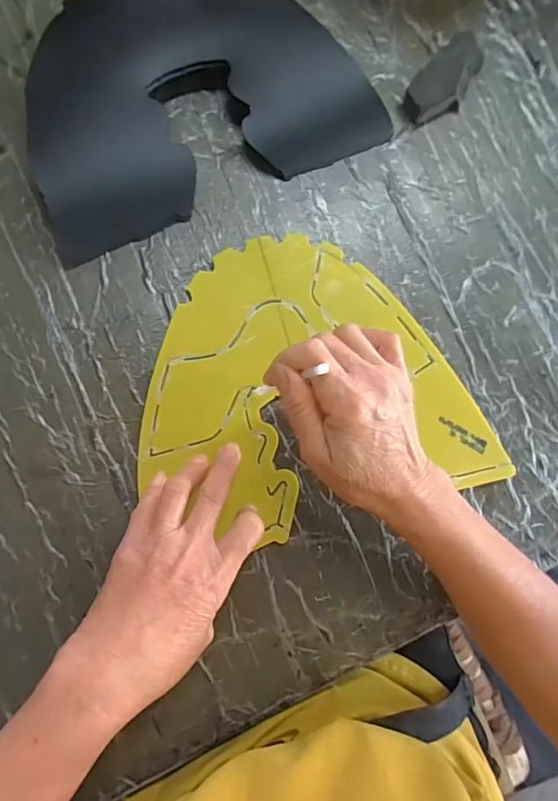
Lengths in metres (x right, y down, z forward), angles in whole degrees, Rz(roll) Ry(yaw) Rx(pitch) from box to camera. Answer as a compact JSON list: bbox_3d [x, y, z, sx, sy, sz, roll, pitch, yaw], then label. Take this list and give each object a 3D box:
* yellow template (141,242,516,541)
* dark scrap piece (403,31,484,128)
[{"bbox_3d":[0.019,-0.016,0.375,0.248,0.006,0.210,-14,86,-6],"label":"yellow template"},{"bbox_3d":[0.136,-0.261,0.415,0.041,0.023,0.077,35,81,-1],"label":"dark scrap piece"}]

